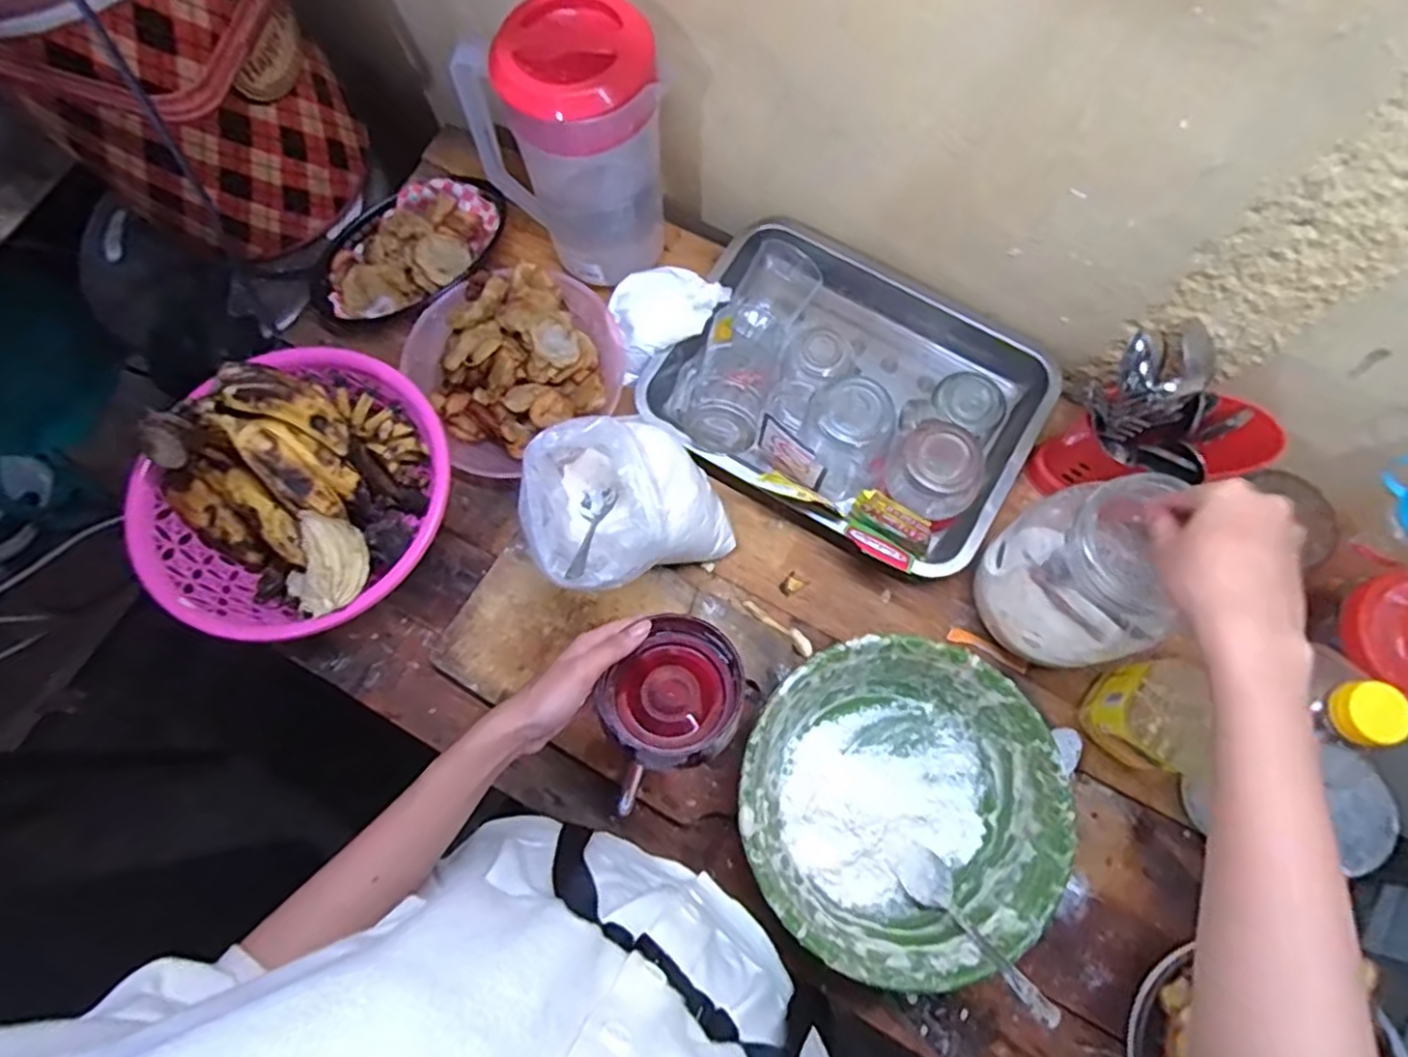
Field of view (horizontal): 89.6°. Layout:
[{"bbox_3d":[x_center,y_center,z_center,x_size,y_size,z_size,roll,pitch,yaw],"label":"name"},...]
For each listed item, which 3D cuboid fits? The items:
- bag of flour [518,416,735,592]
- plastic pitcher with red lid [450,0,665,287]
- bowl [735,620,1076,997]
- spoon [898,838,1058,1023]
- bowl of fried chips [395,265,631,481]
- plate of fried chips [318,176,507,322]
[{"bbox_3d":[-0.066,-0.025,0.594,0.153,0.140,0.134,-20,75,-5],"label":"bag of flour"},{"bbox_3d":[-0.122,-0.346,0.645,0.177,0.235,0.108,12,68,4],"label":"plastic pitcher with red lid"},{"bbox_3d":[0.151,0.213,0.562,0.232,0.081,0.232,2,74,2],"label":"bowl"},{"bbox_3d":[0.194,0.294,0.518,0.034,0.150,0.020,-33,116,-8],"label":"spoon"},{"bbox_3d":[-0.183,-0.167,0.687,0.193,0.081,0.184,0,74,1],"label":"bowl of fried chips"},{"bbox_3d":[-0.299,-0.286,0.734,0.206,0.044,0.134,-43,78,-10],"label":"plate of fried chips"}]

